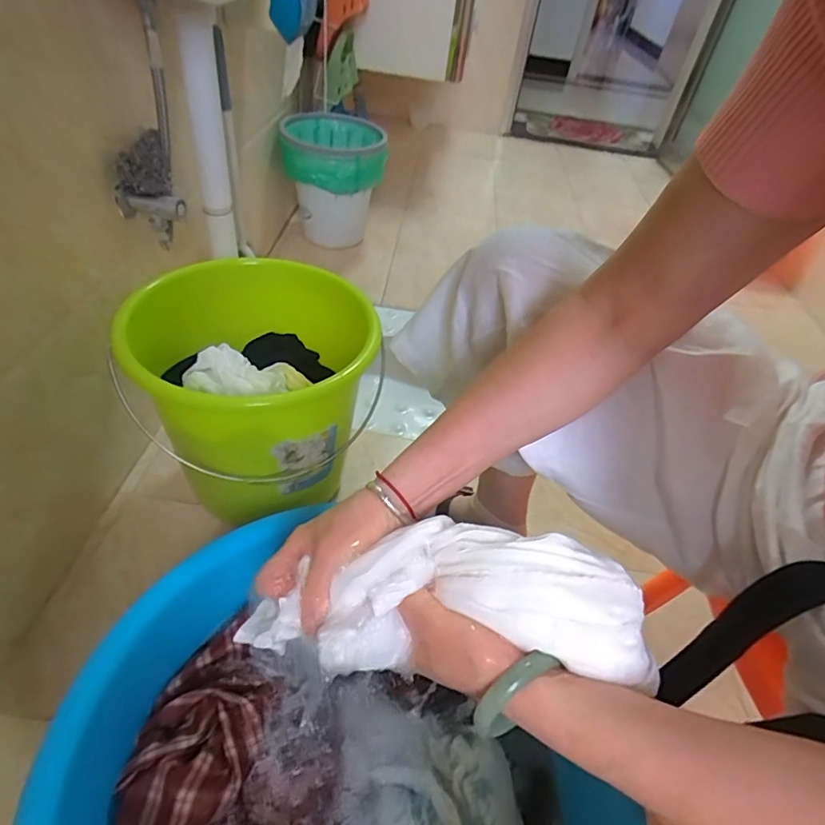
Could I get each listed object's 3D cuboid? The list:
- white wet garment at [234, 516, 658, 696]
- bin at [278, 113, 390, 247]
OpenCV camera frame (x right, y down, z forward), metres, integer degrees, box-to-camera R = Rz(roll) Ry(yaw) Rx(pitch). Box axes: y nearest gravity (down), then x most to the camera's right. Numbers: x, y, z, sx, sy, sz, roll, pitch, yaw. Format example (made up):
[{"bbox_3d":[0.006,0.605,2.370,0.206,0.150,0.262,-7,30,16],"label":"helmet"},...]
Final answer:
[{"bbox_3d":[0.012,0.129,0.350,0.276,0.059,0.093,-7,44,10],"label":"white wet garment"},{"bbox_3d":[-0.204,-0.579,1.321,0.248,0.299,0.275,-1,45,-9],"label":"bin"}]

